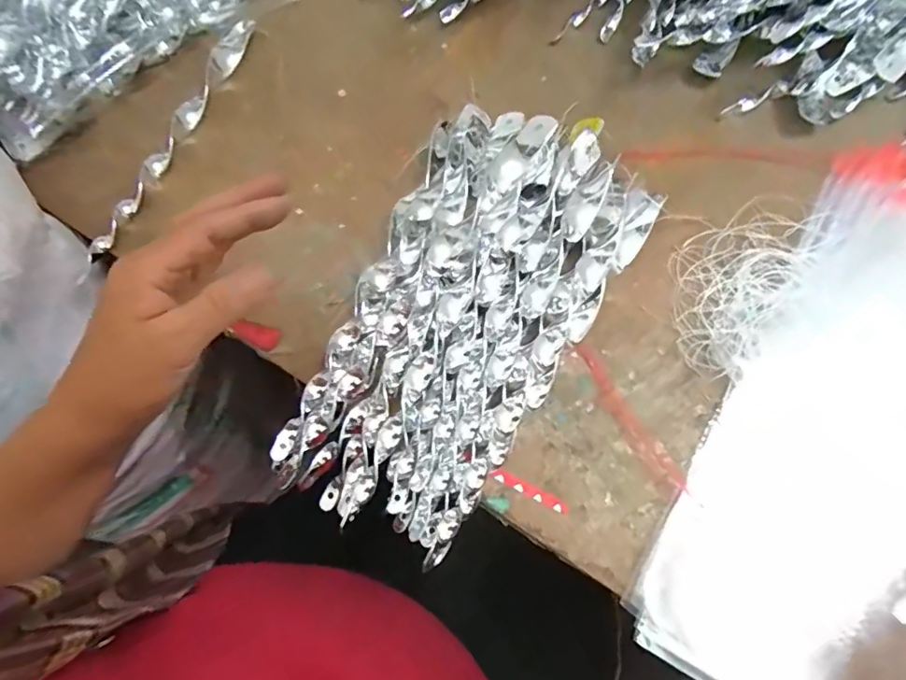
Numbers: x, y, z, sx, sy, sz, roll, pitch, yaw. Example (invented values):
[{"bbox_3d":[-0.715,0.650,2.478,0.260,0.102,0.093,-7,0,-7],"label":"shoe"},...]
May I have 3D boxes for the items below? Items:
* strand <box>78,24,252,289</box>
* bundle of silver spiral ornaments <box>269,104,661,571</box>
[{"bbox_3d":[-0.240,-0.175,0.458,0.027,0.020,0.280,12,69,10],"label":"strand"},{"bbox_3d":[0.010,-0.025,0.351,0.168,0.052,0.307,24,69,13],"label":"bundle of silver spiral ornaments"}]

